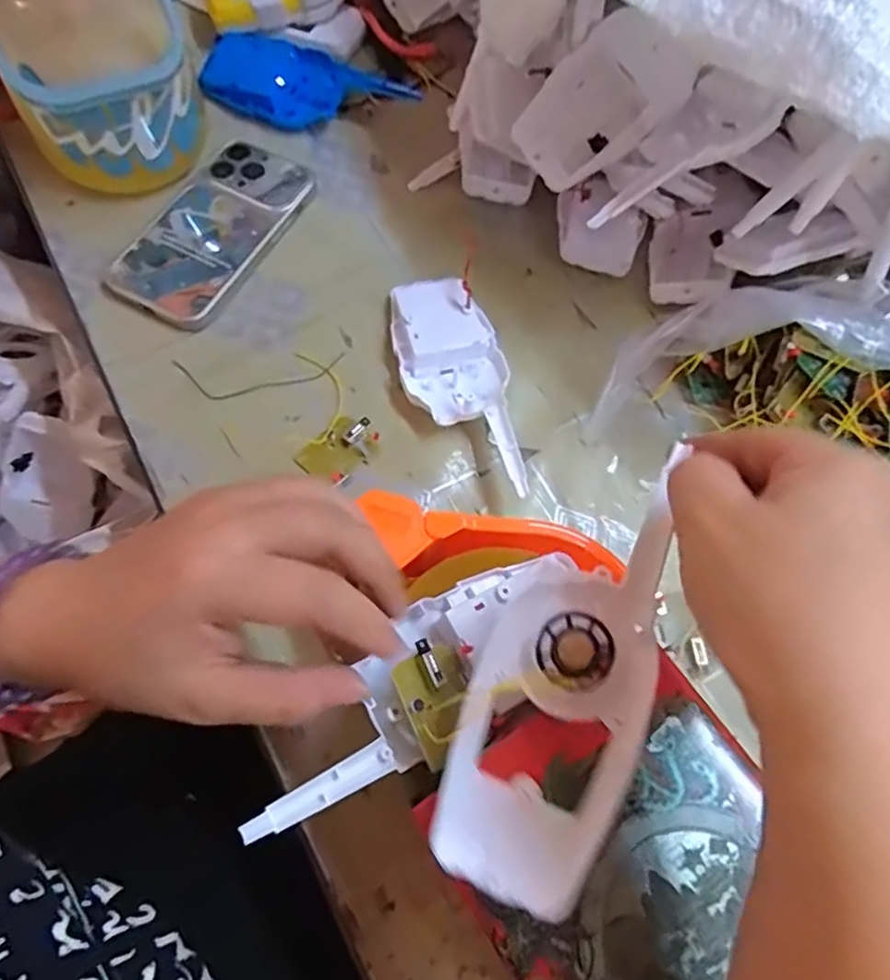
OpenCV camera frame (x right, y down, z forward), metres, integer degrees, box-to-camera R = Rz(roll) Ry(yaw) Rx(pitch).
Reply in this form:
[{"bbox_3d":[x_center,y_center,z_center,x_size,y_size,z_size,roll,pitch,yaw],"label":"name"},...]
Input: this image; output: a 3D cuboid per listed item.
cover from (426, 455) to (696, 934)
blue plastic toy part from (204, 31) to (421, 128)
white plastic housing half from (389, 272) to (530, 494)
[{"bbox_3d":[0.045,0.066,0.235,0.061,0.021,0.150,26,80,7],"label":"cover"},{"bbox_3d":[-0.100,-0.299,0.481,0.152,0.025,0.068,10,76,1],"label":"blue plastic toy part"},{"bbox_3d":[0.008,-0.065,0.398,0.064,0.026,0.154,-11,69,-9],"label":"white plastic housing half"}]

